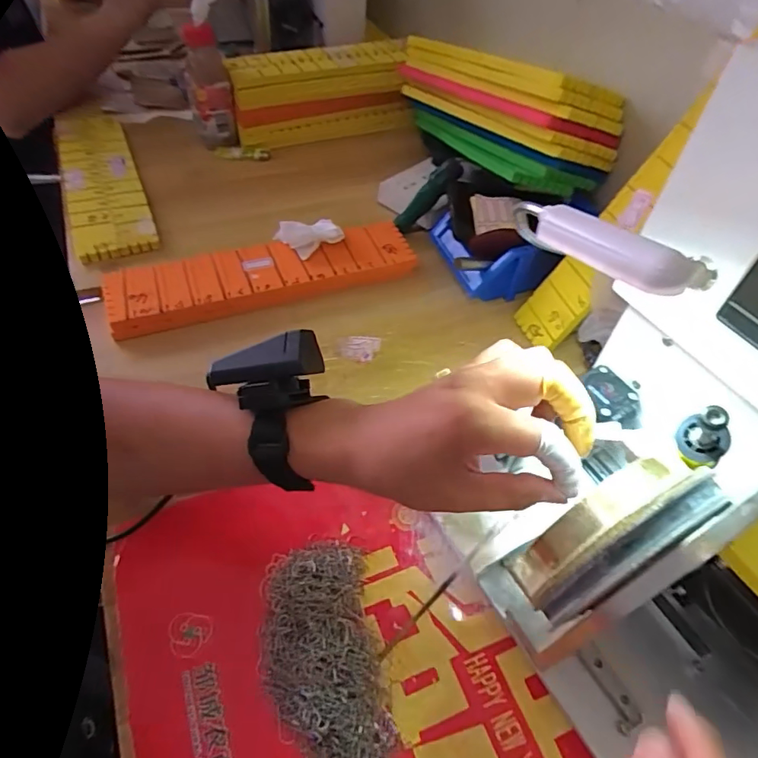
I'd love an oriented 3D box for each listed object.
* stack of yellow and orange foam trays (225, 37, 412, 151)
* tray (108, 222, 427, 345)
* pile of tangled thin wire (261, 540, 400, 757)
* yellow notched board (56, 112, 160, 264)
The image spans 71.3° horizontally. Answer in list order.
[{"bbox_3d":[-0.095,-0.452,0.840,0.279,0.103,0.120,-21,56,-21],"label":"stack of yellow and orange foam trays"},{"bbox_3d":[-0.127,-0.127,0.619,0.349,0.027,0.092,-17,54,-18],"label":"tray"},{"bbox_3d":[-0.036,0.213,0.366,0.082,0.017,0.204,-6,51,-10],"label":"pile of tangled thin wire"},{"bbox_3d":[-0.392,-0.291,0.743,0.092,0.018,0.396,-17,54,-19],"label":"yellow notched board"}]

